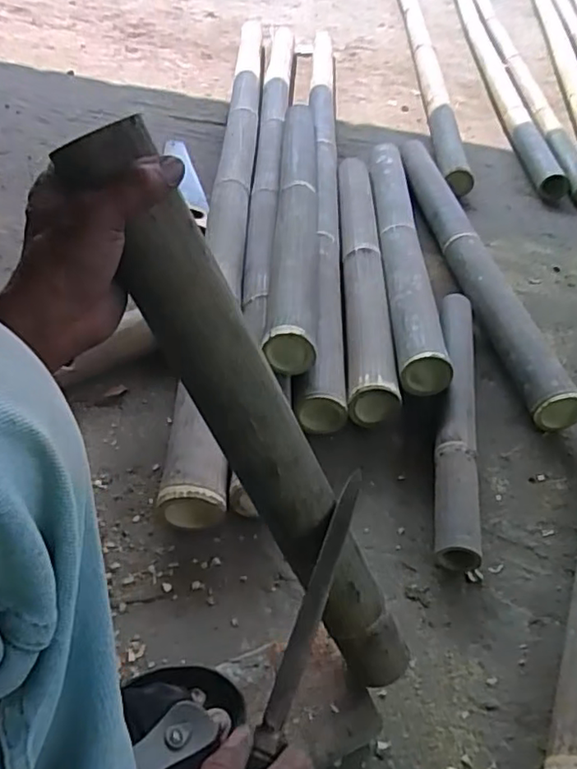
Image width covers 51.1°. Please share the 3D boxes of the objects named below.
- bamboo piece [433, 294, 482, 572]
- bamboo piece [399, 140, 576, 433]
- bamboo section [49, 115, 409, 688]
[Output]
[{"bbox_3d":[0.266,0.035,0.963,0.070,0.062,0.558,11,44,4],"label":"bamboo piece"},{"bbox_3d":[0.374,-0.301,1.324,0.088,0.088,1.021,-1,44,-9],"label":"bamboo piece"},{"bbox_3d":[-0.011,0.070,0.479,0.063,0.542,0.050,-5,34,34],"label":"bamboo section"}]

